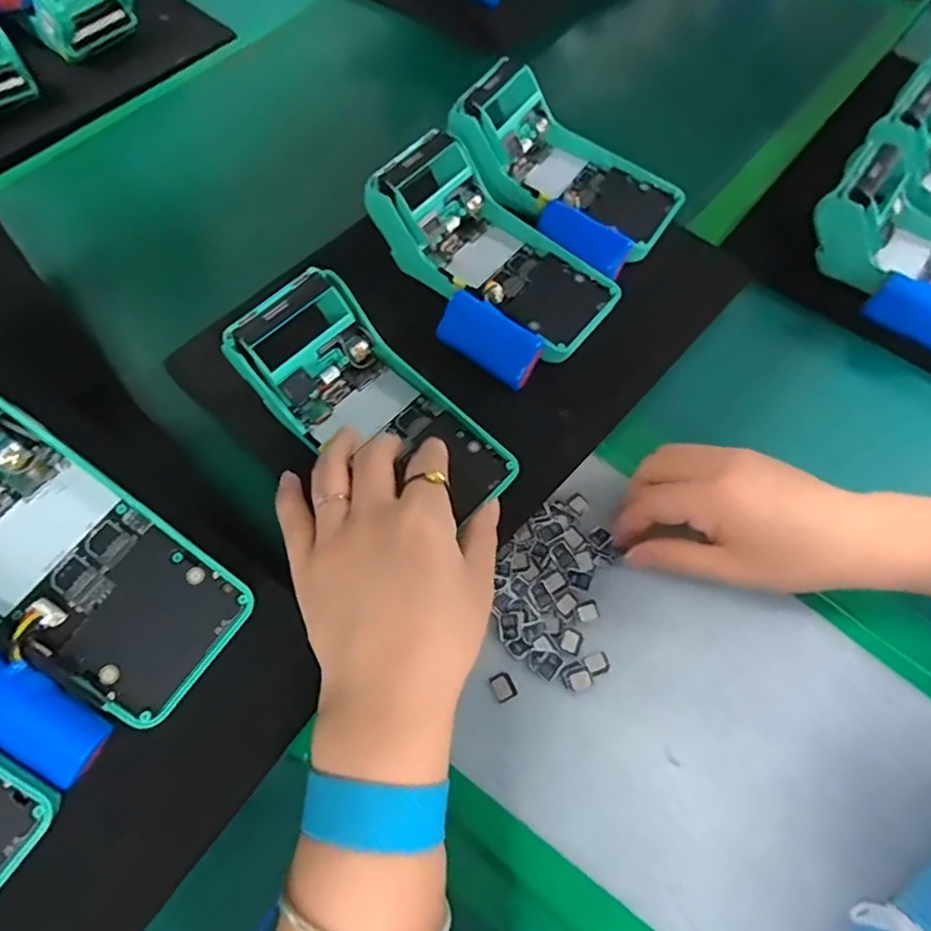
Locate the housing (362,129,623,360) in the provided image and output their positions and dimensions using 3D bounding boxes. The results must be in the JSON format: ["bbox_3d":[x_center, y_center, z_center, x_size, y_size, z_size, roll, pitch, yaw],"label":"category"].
[{"bbox_3d":[0.020,-0.145,0.391,0.168,0.055,0.079,38,67,2],"label":"housing"}]

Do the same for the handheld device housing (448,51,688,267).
[{"bbox_3d":[0.072,-0.226,0.418,0.175,0.064,0.087,31,65,14],"label":"handheld device housing"}]

